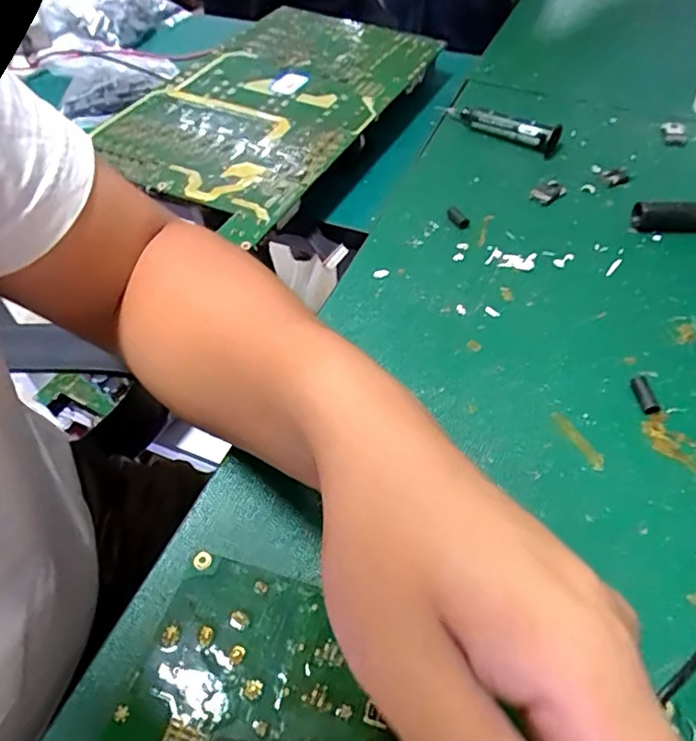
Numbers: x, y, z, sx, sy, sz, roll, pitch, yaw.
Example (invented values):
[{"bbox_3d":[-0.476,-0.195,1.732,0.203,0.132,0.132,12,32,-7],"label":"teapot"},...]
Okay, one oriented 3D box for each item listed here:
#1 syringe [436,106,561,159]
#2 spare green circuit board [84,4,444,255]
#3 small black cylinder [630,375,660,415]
[{"bbox_3d":[0.133,-0.223,0.511,0.114,0.026,0.026,29,57,23],"label":"syringe"},{"bbox_3d":[-0.068,-0.241,0.499,0.193,0.010,0.338,23,56,16],"label":"spare green circuit board"},{"bbox_3d":[0.171,0.014,0.327,0.010,0.007,0.026,-5,51,-2],"label":"small black cylinder"}]

